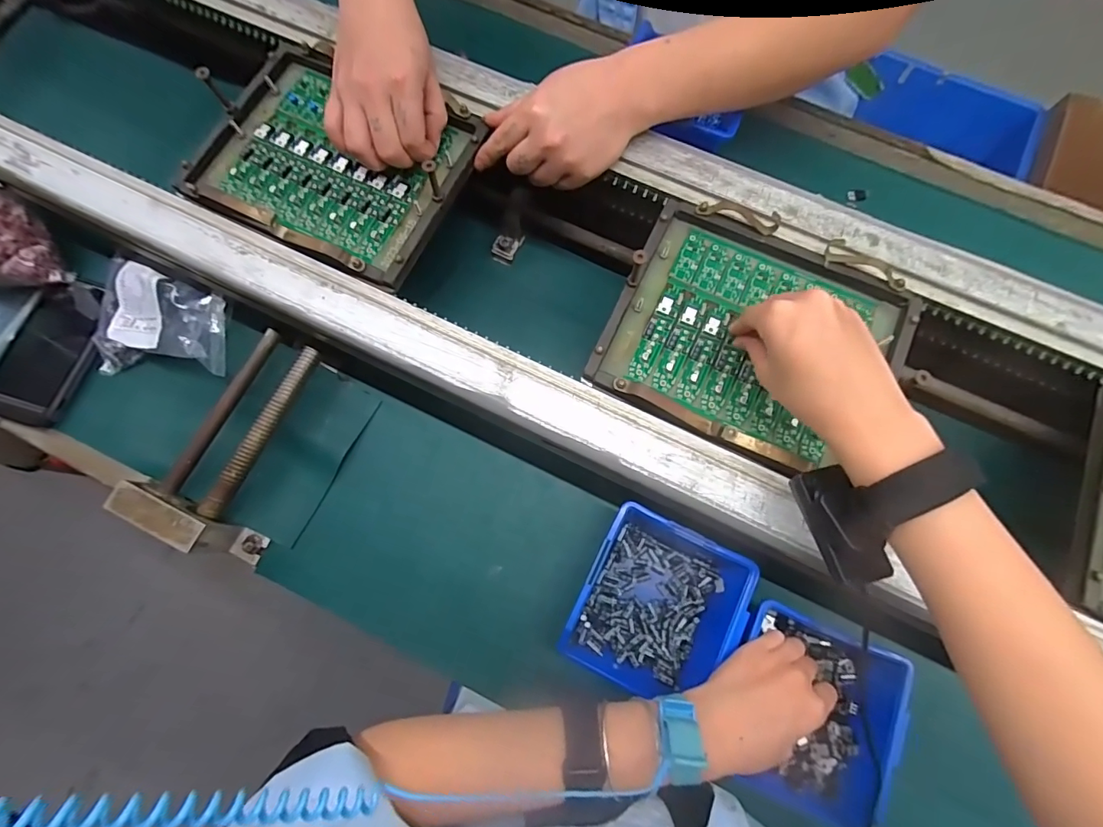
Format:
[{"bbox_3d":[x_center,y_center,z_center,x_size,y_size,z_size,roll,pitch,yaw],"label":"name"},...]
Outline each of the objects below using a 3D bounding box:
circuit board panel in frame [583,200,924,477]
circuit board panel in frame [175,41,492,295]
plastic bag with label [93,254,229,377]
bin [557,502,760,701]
[{"bbox_3d":[0.159,-0.063,0.371,0.212,0.023,0.185,25,77,6],"label":"circuit board panel in frame"},{"bbox_3d":[-0.190,-0.223,0.412,0.218,0.030,0.177,26,77,7],"label":"circuit board panel in frame"},{"bbox_3d":[-0.380,-0.081,0.465,0.153,0.046,0.104,21,76,5],"label":"plastic bag with label"},{"bbox_3d":[0.086,0.159,0.400,0.119,0.063,0.126,26,77,6],"label":"bin"}]

